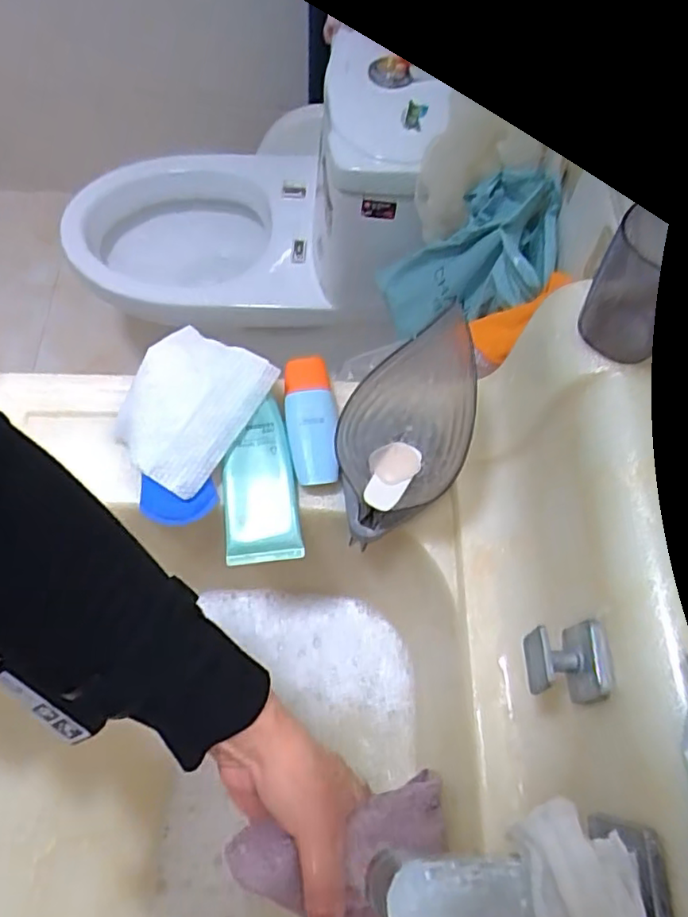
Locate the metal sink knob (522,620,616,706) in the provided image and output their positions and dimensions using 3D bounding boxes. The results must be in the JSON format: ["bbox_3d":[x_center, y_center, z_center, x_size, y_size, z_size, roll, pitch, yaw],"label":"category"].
[{"bbox_3d":[0.128,0.118,0.365,0.038,0.031,0.042,-2,63,-3],"label":"metal sink knob"}]

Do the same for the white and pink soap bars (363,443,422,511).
[{"bbox_3d":[0.033,0.011,0.475,0.035,0.008,0.055,33,66,13],"label":"white and pink soap bars"}]

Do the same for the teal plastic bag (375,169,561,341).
[{"bbox_3d":[0.135,-0.227,0.771,0.108,0.319,0.125,45,66,-17],"label":"teal plastic bag"}]

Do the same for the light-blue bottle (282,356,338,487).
[{"bbox_3d":[-0.028,-0.032,0.522,0.039,0.034,0.110,-6,64,-5],"label":"light-blue bottle"}]

